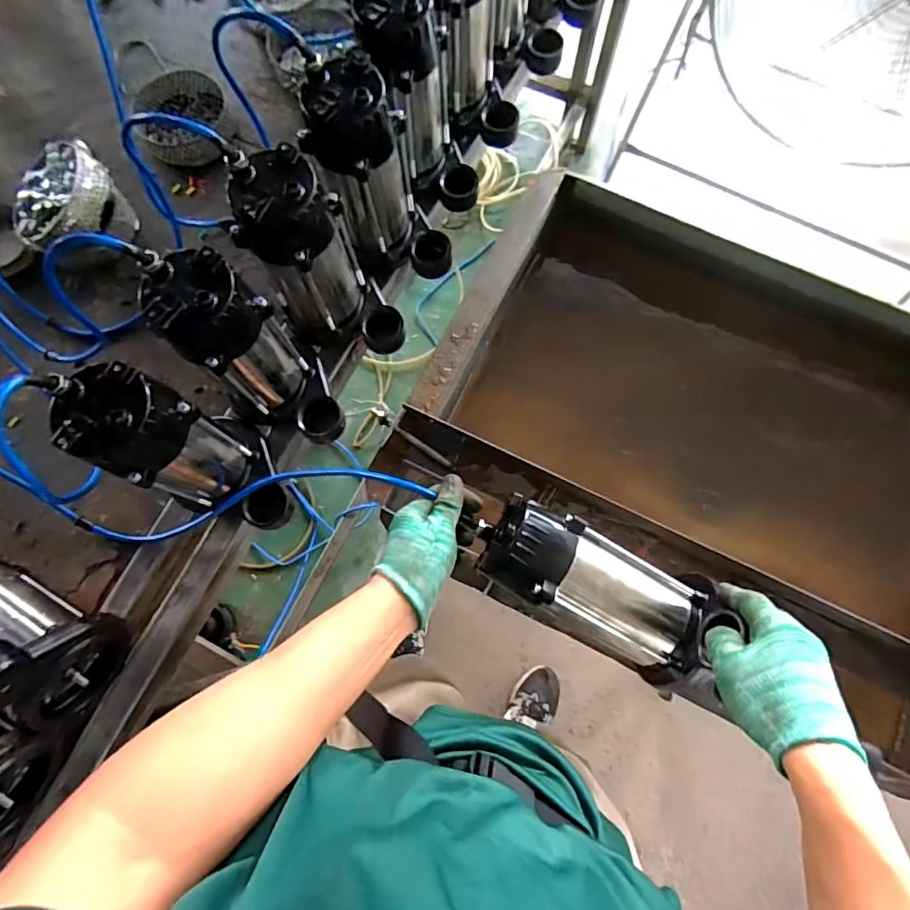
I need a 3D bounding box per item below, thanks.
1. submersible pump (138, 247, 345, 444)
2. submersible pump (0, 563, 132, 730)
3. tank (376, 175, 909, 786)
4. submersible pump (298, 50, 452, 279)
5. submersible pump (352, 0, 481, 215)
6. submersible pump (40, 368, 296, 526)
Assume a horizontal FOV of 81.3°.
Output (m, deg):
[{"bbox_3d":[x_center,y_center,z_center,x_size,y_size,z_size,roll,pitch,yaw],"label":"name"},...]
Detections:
[{"bbox_3d":[-0.203,-0.105,0.571,0.150,0.228,0.096,22,77,7],"label":"submersible pump"},{"bbox_3d":[-0.490,0.188,0.548,0.231,0.167,0.121,20,77,6],"label":"submersible pump"},{"bbox_3d":[0.348,0.008,0.737,0.732,0.216,0.593,28,78,8],"label":"tank"},{"bbox_3d":[-0.083,-0.306,0.623,0.107,0.236,0.136,-36,77,-7],"label":"submersible pump"},{"bbox_3d":[-0.041,-0.424,0.656,0.098,0.244,0.142,-30,77,-6],"label":"submersible pump"},{"bbox_3d":[-0.260,0.003,0.551,0.147,0.239,0.102,30,78,9],"label":"submersible pump"}]

